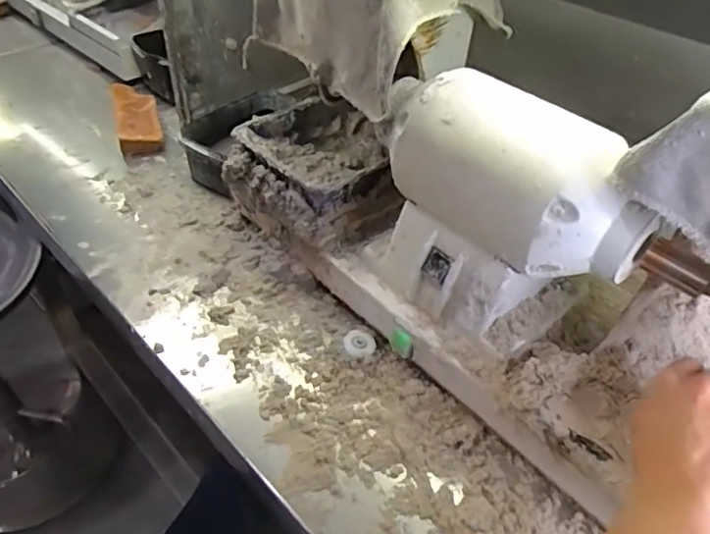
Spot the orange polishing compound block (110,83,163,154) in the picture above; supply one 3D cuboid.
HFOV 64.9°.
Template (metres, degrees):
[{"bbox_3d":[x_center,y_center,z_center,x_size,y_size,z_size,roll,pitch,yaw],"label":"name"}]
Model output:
[{"bbox_3d":[-0.326,-0.221,0.835,0.059,0.041,0.149,-13,46,-16],"label":"orange polishing compound block"}]

